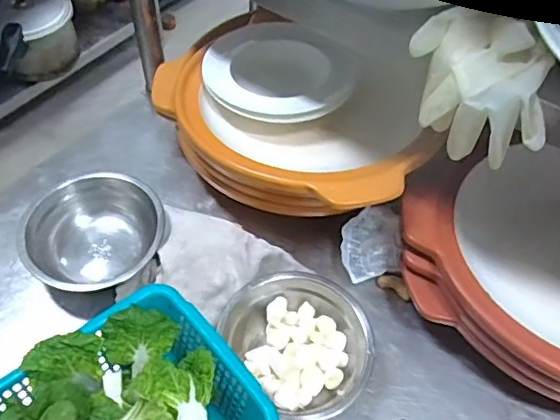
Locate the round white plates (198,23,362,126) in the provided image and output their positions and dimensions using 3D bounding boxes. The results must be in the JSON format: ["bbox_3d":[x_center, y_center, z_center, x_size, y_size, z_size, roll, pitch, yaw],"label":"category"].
[{"bbox_3d":[0.002,-0.192,0.764,0.190,0.023,0.190,1,53,-1],"label":"round white plates"}]

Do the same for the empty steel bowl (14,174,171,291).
[{"bbox_3d":[-0.237,0.031,0.717,0.182,0.091,0.149,-3,53,-4],"label":"empty steel bowl"}]

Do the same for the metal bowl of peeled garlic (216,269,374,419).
[{"bbox_3d":[0.024,0.151,0.644,0.144,0.054,0.173,-32,60,-22],"label":"metal bowl of peeled garlic"}]

